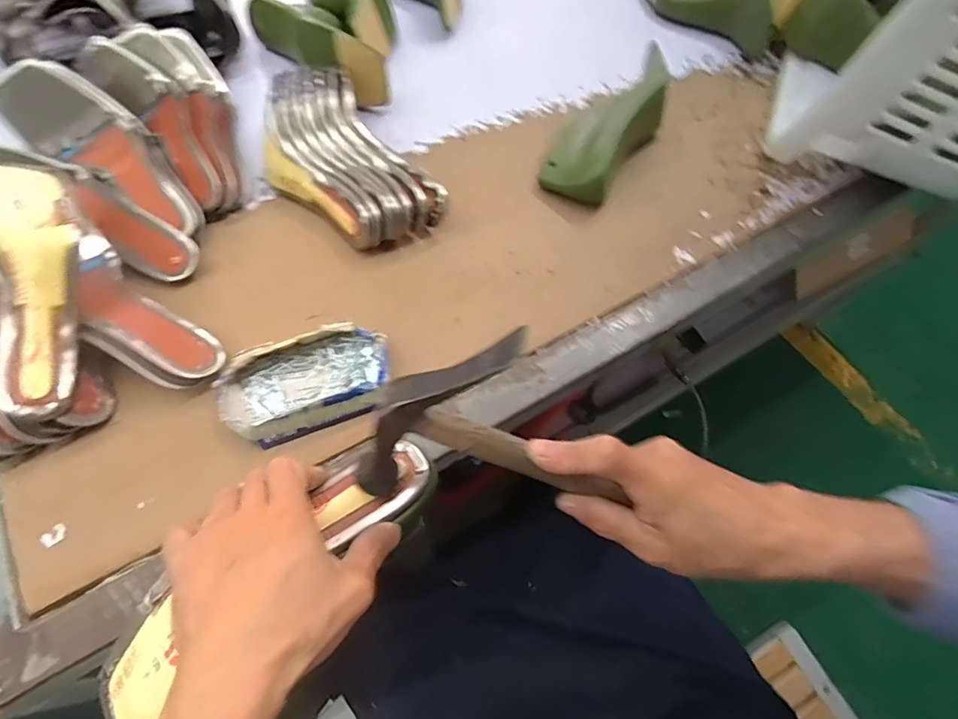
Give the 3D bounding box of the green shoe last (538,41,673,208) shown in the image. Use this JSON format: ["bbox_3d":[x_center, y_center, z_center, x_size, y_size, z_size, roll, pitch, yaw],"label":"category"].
[{"bbox_3d":[0.147,-0.259,0.555,0.072,0.083,0.193,33,67,12],"label":"green shoe last"}]

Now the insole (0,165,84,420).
[{"bbox_3d":[-0.347,-0.064,0.391,0.072,0.056,0.221,-11,82,-8],"label":"insole"}]

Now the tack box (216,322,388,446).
[{"bbox_3d":[-0.142,0.018,0.421,0.134,0.033,0.083,-16,66,-10],"label":"tack box"}]

